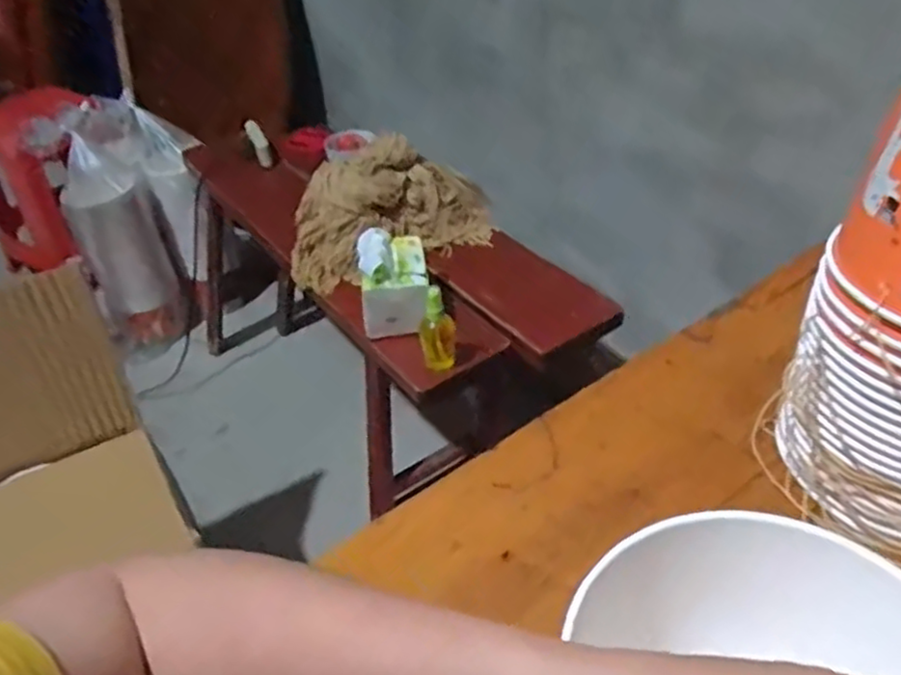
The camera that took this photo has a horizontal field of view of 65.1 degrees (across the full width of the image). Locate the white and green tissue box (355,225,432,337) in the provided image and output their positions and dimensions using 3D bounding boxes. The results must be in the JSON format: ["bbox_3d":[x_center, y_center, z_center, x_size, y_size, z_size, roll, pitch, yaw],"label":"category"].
[{"bbox_3d":[-0.082,-0.085,1.023,0.096,0.104,0.132,-7,39,-3],"label":"white and green tissue box"}]

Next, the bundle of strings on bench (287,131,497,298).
[{"bbox_3d":[-0.093,-0.180,1.193,0.310,0.282,0.100,20,-3,-24],"label":"bundle of strings on bench"}]

